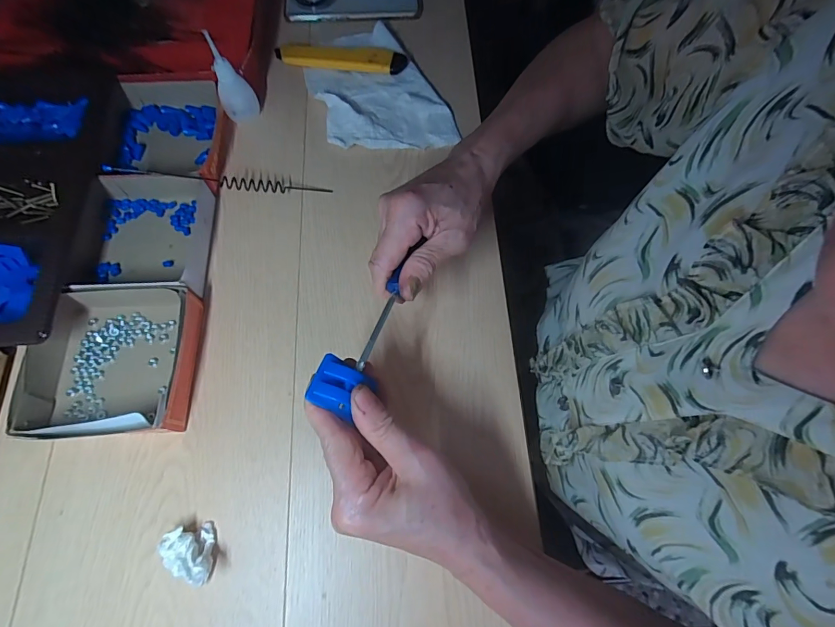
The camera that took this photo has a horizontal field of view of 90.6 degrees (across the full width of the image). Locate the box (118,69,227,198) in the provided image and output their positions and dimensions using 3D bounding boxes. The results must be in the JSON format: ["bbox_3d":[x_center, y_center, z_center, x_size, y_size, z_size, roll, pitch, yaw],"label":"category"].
[{"bbox_3d":[-0.257,-0.184,0.423,0.119,0.041,0.126,1,71,0],"label":"box"}]

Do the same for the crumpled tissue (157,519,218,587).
[{"bbox_3d":[-0.167,0.177,0.302,0.030,0.029,0.040,-22,73,-7],"label":"crumpled tissue"}]

